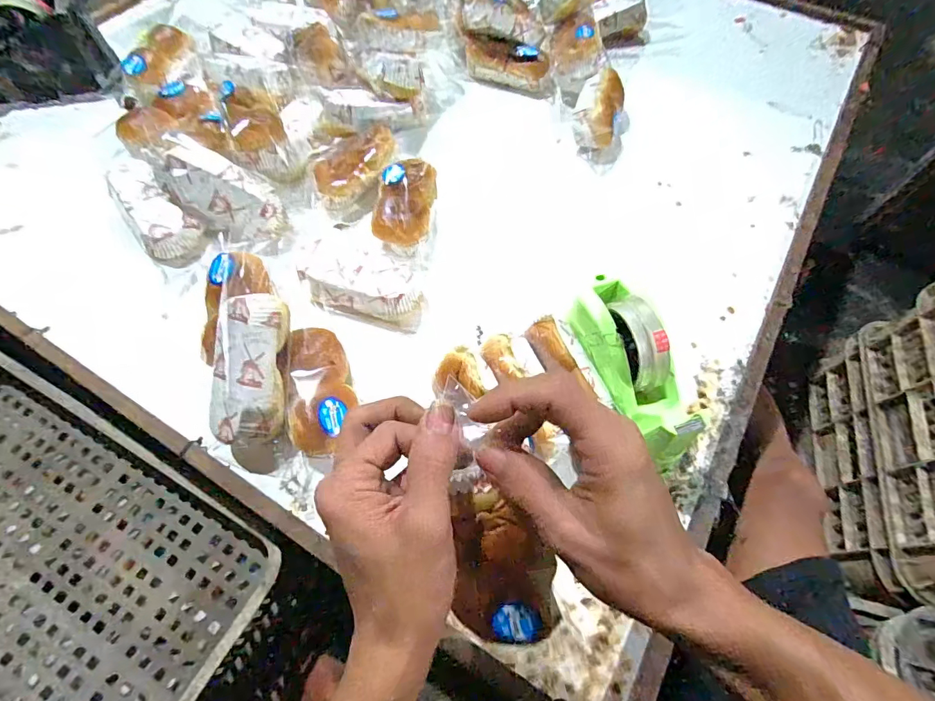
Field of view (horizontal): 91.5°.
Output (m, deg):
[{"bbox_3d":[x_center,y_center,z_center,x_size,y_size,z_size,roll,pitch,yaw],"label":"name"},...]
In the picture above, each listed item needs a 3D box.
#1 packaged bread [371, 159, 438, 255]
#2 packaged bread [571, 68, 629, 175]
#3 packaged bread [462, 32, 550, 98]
[{"bbox_3d":[-0.080,-0.184,0.595,0.070,0.053,0.141,6,62,1],"label":"packaged bread"},{"bbox_3d":[0.202,-0.350,0.685,0.086,0.065,0.136,19,63,7],"label":"packaged bread"},{"bbox_3d":[0.071,-0.477,0.755,0.154,0.058,0.062,20,63,8],"label":"packaged bread"}]

